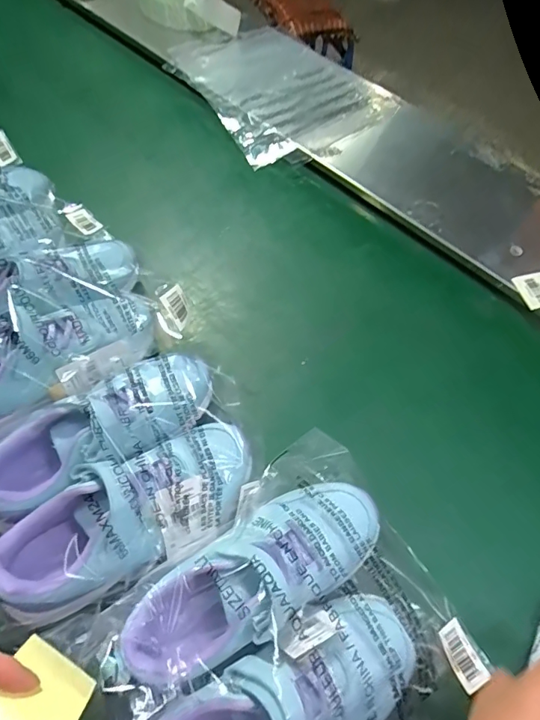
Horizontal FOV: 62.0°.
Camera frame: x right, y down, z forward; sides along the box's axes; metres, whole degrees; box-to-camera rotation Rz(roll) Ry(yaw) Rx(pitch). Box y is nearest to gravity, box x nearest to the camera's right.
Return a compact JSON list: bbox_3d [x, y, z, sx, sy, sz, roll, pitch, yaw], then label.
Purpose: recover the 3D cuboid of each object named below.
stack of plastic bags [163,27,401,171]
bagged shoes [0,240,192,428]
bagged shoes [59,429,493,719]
[{"bbox_3d":[0.015,-0.479,0.786,0.281,0.034,0.358,-36,69,-19],"label":"stack of plastic bags"},{"bbox_3d":[-0.284,-0.018,0.474,0.367,0.103,0.188,-26,66,-15],"label":"bagged shoes"},{"bbox_3d":[0.005,0.216,0.329,0.286,0.124,0.237,-31,67,-17],"label":"bagged shoes"}]

